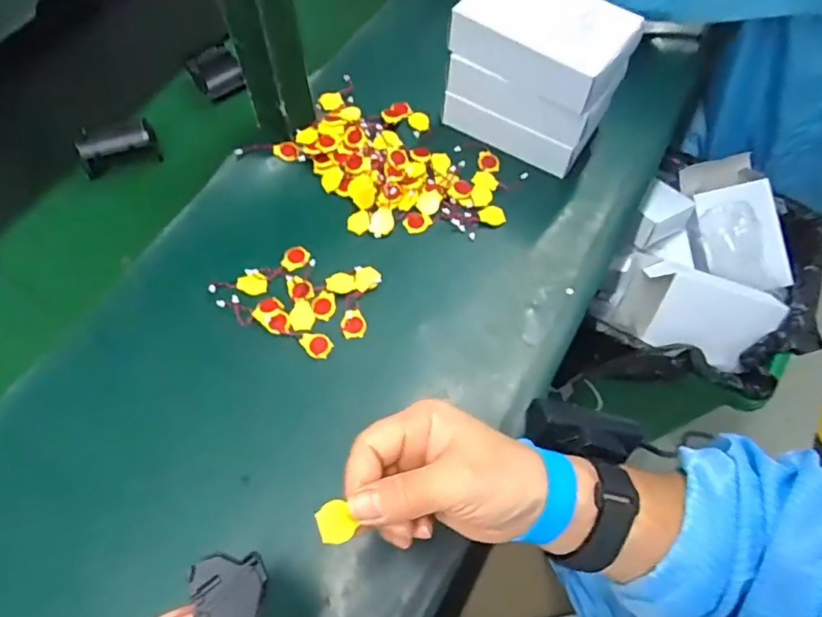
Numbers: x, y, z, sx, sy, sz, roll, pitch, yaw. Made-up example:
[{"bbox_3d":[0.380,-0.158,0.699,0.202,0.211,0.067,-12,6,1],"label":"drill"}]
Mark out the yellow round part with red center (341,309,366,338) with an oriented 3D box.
[{"bbox_3d":[-0.047,0.012,0.470,0.019,0.006,0.023,-6,62,-3],"label":"yellow round part with red center"}]

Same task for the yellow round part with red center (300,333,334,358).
[{"bbox_3d":[-0.077,0.029,0.462,0.025,0.004,0.020,25,65,13],"label":"yellow round part with red center"}]

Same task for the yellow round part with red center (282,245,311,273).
[{"bbox_3d":[-0.101,-0.045,0.498,0.024,0.004,0.023,0,62,0],"label":"yellow round part with red center"}]

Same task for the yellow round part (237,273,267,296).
[{"bbox_3d":[-0.135,-0.021,0.485,0.024,0.004,0.021,-7,62,-4],"label":"yellow round part"}]

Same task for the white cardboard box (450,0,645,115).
[{"bbox_3d":[0.116,-0.236,0.491,0.137,0.042,0.094,32,66,16],"label":"white cardboard box"}]

